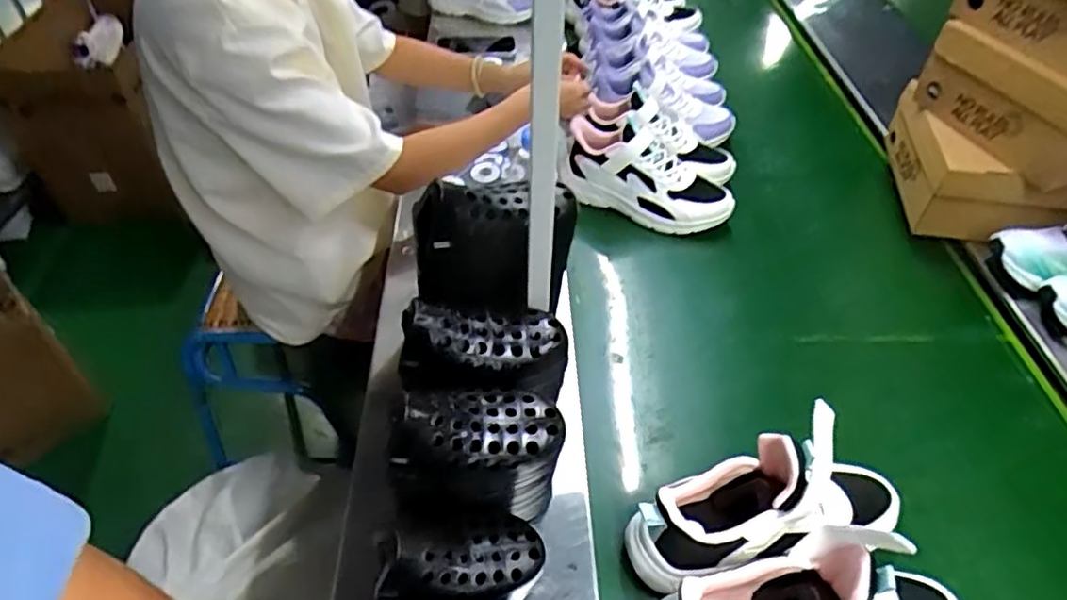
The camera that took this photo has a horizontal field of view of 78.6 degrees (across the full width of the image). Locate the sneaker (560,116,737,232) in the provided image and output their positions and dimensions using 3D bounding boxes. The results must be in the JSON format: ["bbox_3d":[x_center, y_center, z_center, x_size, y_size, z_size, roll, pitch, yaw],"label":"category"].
[{"bbox_3d":[0.166,-0.186,0.963,0.253,0.112,0.089,17,48,14],"label":"sneaker"}]

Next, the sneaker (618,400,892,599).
[{"bbox_3d":[0.217,0.180,0.586,0.252,0.157,0.080,-12,48,-13],"label":"sneaker"}]

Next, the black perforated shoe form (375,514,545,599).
[{"bbox_3d":[-0.055,0.194,0.496,0.127,0.064,0.073,-11,48,-12],"label":"black perforated shoe form"}]

